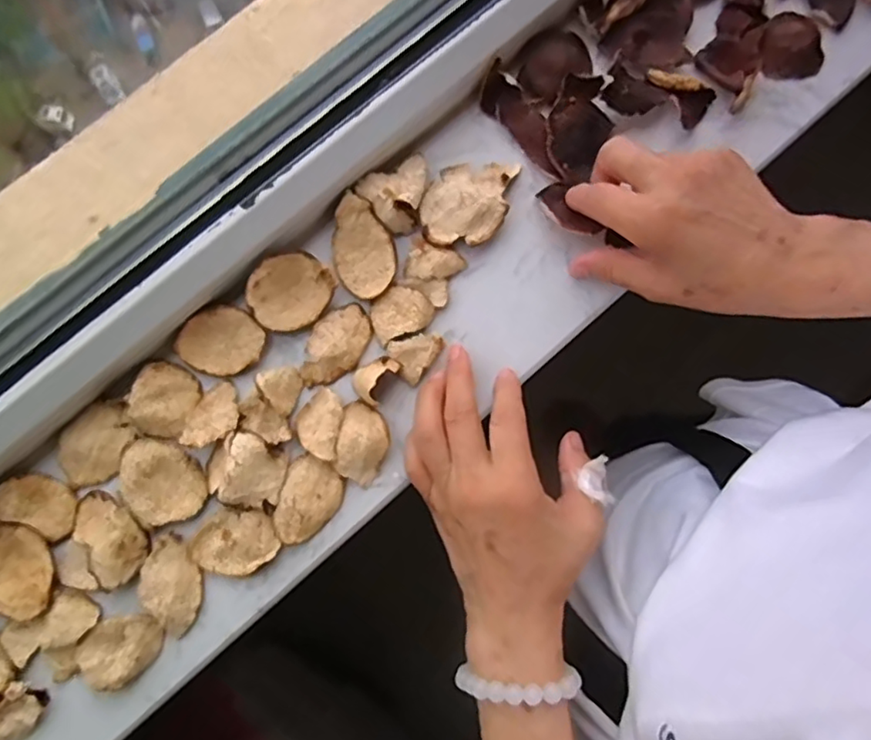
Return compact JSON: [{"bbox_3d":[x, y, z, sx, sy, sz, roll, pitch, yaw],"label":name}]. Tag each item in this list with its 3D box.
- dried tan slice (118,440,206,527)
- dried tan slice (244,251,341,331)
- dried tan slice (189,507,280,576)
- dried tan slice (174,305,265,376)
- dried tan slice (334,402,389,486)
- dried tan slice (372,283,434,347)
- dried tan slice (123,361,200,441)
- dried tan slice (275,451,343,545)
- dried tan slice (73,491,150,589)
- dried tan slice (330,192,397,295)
[{"bbox_3d":[-0.158,0.064,0.355,0.040,0.012,0.050,-32,81,-7],"label":"dried tan slice"},{"bbox_3d":[-0.086,-0.046,0.364,0.041,0.015,0.046,34,80,5],"label":"dried tan slice"},{"bbox_3d":[-0.115,0.098,0.354,0.048,0.006,0.035,3,79,-1],"label":"dried tan slice"},{"bbox_3d":[-0.127,-0.017,0.365,0.048,0.012,0.039,-27,81,-6],"label":"dried tan slice"},{"bbox_3d":[-0.042,0.043,0.358,0.028,0.009,0.045,8,79,0],"label":"dried tan slice"},{"bbox_3d":[-0.021,-0.035,0.369,0.036,0.005,0.030,-28,81,-6],"label":"dried tan slice"},{"bbox_3d":[-0.158,0.017,0.355,0.033,0.013,0.042,17,79,2],"label":"dried tan slice"},{"bbox_3d":[-0.074,0.076,0.357,0.033,0.009,0.049,19,79,3],"label":"dried tan slice"},{"bbox_3d":[-0.185,0.093,0.346,0.034,0.016,0.053,-34,81,-7],"label":"dried tan slice"},{"bbox_3d":[-0.046,-0.075,0.369,0.036,0.012,0.058,-23,80,-5],"label":"dried tan slice"}]

